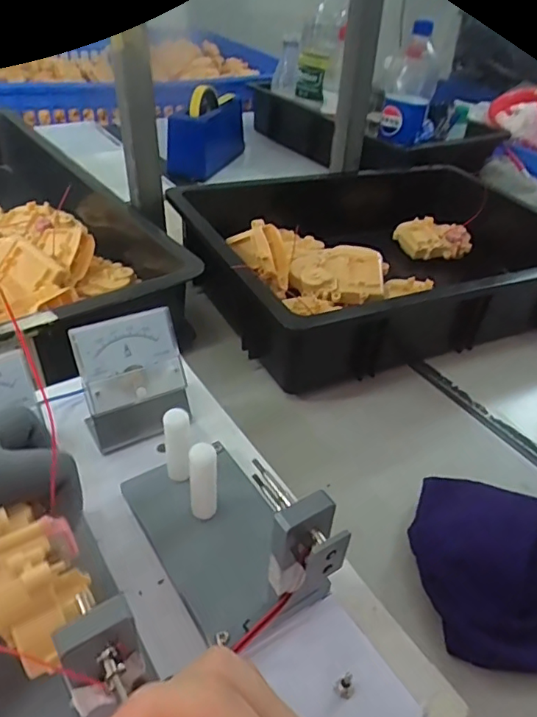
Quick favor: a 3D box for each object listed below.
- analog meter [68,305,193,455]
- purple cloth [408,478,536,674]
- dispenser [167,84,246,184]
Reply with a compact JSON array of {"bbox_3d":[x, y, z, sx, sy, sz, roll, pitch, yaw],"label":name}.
[{"bbox_3d":[-0.088,0.016,0.364,0.067,0.074,0.045,-15,42,-25],"label":"analog meter"},{"bbox_3d":[0.162,0.135,0.375,0.119,0.052,0.129,-7,40,-16],"label":"purple cloth"},{"bbox_3d":[-0.100,-0.396,0.959,0.062,0.119,0.183,15,39,12],"label":"dispenser"}]

